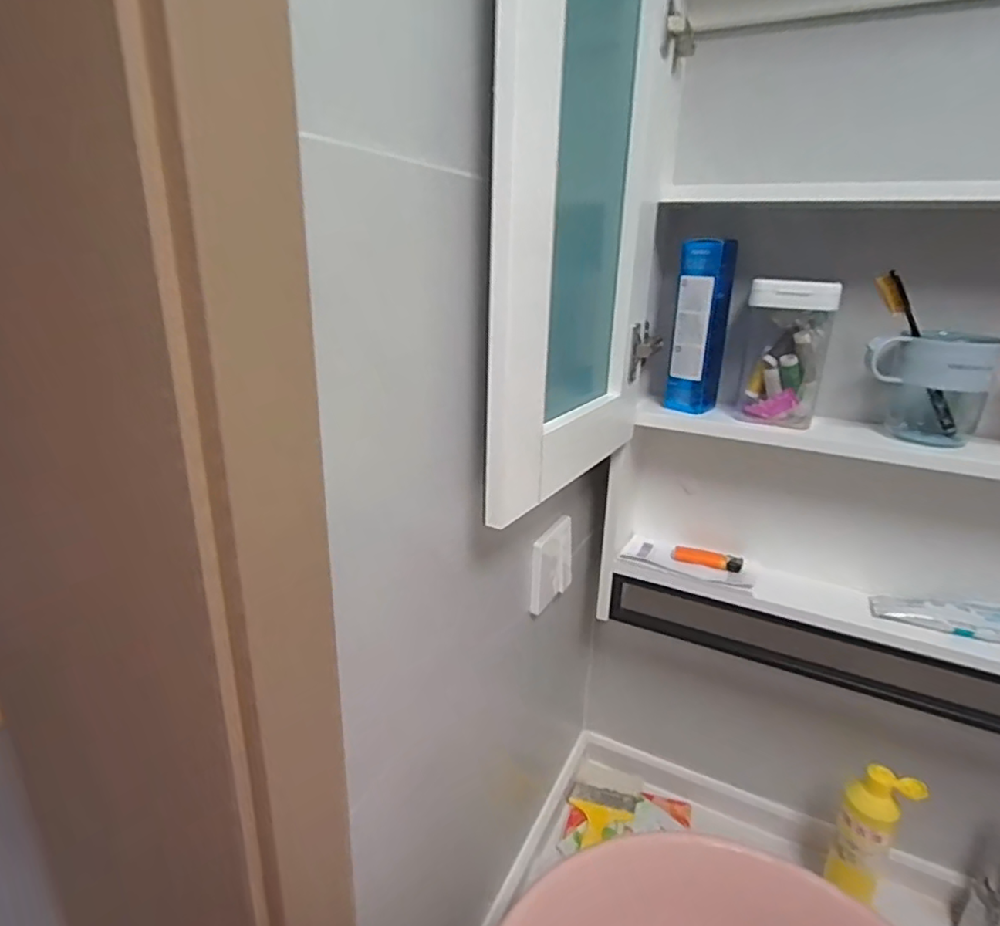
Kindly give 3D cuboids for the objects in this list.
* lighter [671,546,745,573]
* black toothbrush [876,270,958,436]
[{"bbox_3d":[0.255,0.117,0.740,0.082,0.017,0.019,11,22,24],"label":"lighter"},{"bbox_3d":[0.407,-0.101,0.581,0.017,0.184,0.021,-34,18,9],"label":"black toothbrush"}]

